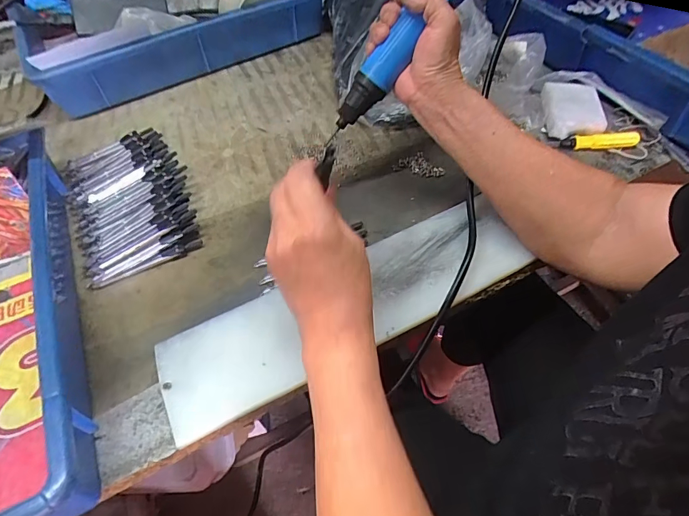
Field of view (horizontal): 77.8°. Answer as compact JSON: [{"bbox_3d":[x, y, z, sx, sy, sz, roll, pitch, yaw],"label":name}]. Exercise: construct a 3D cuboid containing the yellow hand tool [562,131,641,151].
[{"bbox_3d":[0.290,-0.134,0.482,0.078,0.017,0.013,2,51,2],"label":"yellow hand tool"}]

